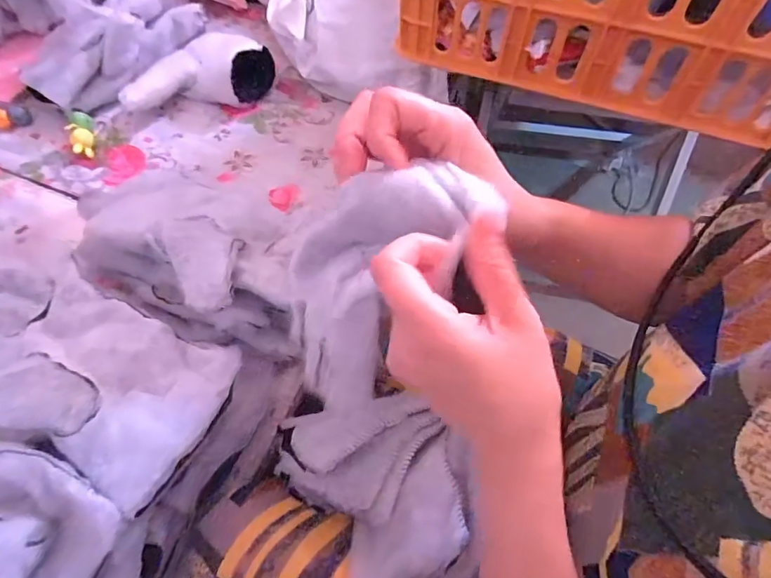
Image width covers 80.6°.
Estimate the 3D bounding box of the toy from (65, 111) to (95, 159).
[{"bbox_3d":[-0.404,-0.211,0.605,0.024,0.032,0.068,-16,62,-10],"label":"toy"}]

